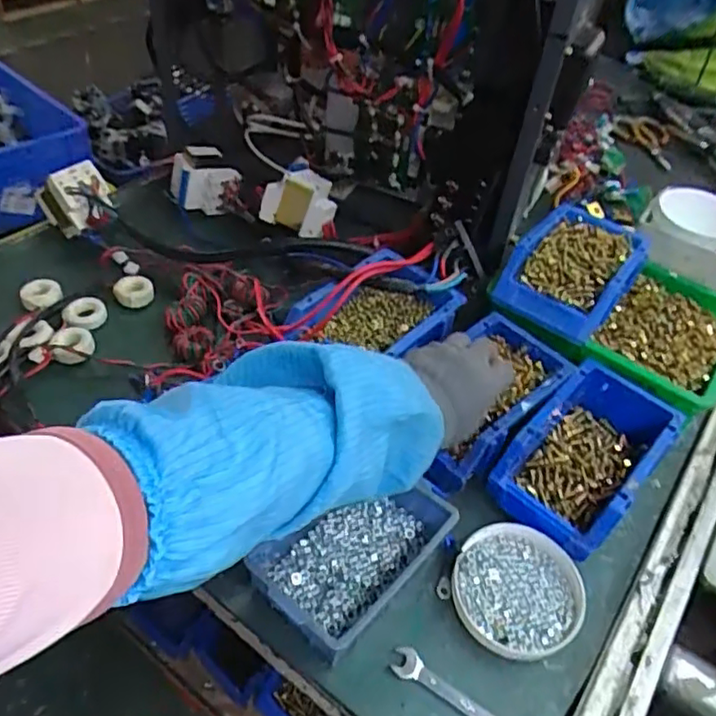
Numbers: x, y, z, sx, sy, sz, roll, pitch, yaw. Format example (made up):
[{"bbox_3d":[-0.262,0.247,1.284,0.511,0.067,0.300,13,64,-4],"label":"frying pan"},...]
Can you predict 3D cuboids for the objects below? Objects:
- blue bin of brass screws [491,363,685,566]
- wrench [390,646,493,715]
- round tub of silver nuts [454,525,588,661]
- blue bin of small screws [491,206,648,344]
[{"bbox_3d":[0.207,0.090,0.566,0.106,0.066,0.182,35,53,25],"label":"blue bin of brass screws"},{"bbox_3d":[0.080,0.250,0.446,0.120,0.006,0.020,27,60,17],"label":"wrench"},{"bbox_3d":[0.131,0.185,0.503,0.100,0.023,0.105,3,46,-3],"label":"round tub of silver nuts"},{"bbox_3d":[0.235,-0.098,0.677,0.116,0.059,0.171,33,52,23],"label":"blue bin of small screws"}]

